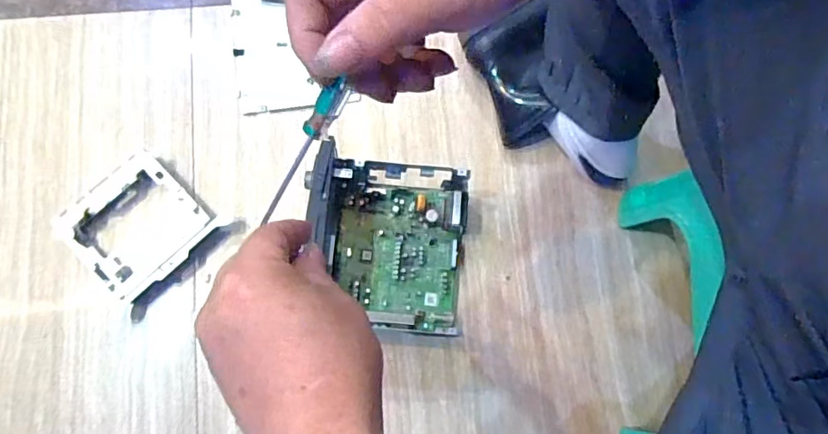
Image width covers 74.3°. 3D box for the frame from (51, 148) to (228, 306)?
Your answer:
[{"bbox_3d":[-0.341,0.011,0.679,0.151,0.038,0.147,43,81,7],"label":"frame"}]

